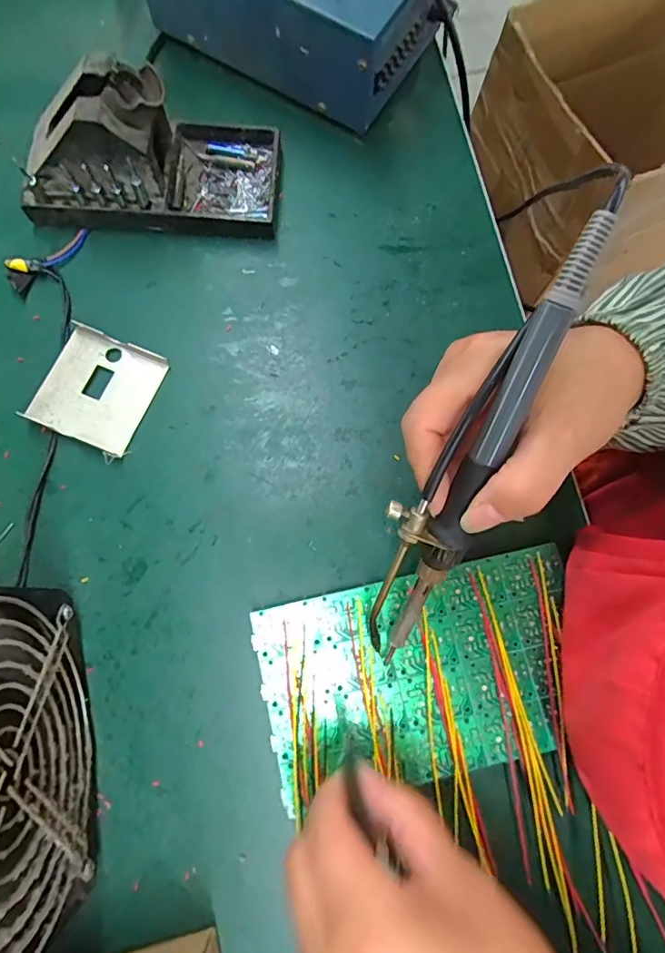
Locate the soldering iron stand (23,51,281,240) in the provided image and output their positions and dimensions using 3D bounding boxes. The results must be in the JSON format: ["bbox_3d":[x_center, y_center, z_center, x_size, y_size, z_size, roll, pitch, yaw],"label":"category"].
[{"bbox_3d":[-0.113,-0.211,0.317,0.152,0.071,0.079,4,77,0],"label":"soldering iron stand"}]

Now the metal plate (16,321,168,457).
[{"bbox_3d":[-0.145,-0.055,0.315,0.065,0.011,0.069,21,78,3],"label":"metal plate"}]

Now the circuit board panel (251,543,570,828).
[{"bbox_3d":[0.049,0.106,0.277,0.171,0.016,0.101,-12,76,-4],"label":"circuit board panel"}]

